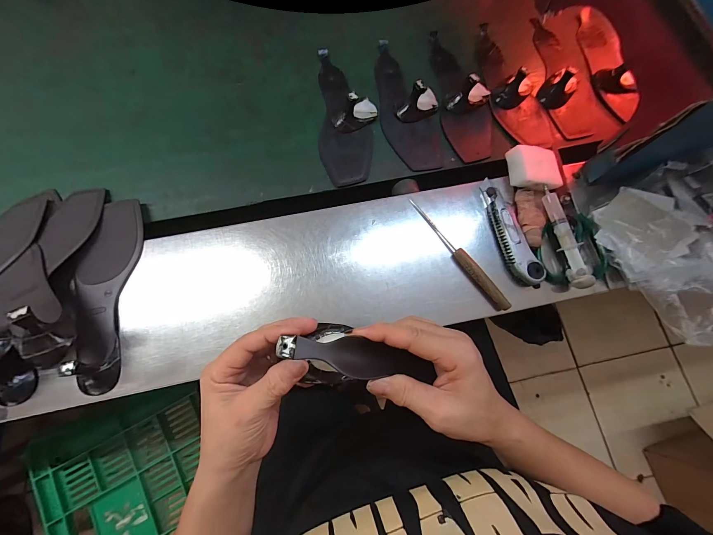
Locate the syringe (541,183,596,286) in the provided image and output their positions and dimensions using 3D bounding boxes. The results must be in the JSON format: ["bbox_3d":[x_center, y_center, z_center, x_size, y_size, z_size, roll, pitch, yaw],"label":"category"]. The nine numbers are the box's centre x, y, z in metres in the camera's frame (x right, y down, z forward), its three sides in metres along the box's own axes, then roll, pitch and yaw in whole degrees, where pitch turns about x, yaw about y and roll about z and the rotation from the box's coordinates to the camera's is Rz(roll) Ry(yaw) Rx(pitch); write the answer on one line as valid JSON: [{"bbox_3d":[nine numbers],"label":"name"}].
[{"bbox_3d":[0.287,-0.043,0.417,0.021,0.027,0.143,-8,71,-4],"label":"syringe"}]

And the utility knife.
[{"bbox_3d":[0.211,-0.051,0.425,0.035,0.018,0.163,-19,72,-8],"label":"utility knife"}]

